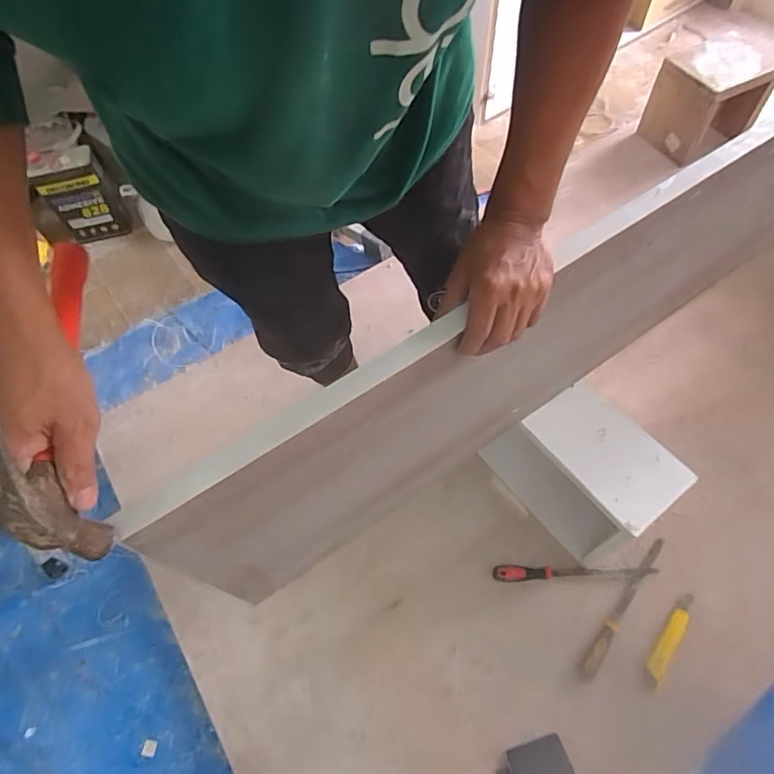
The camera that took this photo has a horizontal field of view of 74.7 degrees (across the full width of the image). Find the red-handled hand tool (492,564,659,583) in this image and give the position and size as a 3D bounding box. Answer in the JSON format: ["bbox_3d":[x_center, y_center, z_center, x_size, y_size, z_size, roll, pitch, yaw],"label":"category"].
[{"bbox_3d":[0.357,0.357,0.963,0.301,0.021,0.031,0,61,4],"label":"red-handled hand tool"}]

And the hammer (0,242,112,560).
[{"bbox_3d":[-0.254,-0.004,0.393,0.041,0.113,0.258,-14,55,-4],"label":"hammer"}]

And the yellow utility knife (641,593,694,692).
[{"bbox_3d":[0.505,0.456,0.909,0.032,0.012,0.180,33,68,20],"label":"yellow utility knife"}]

